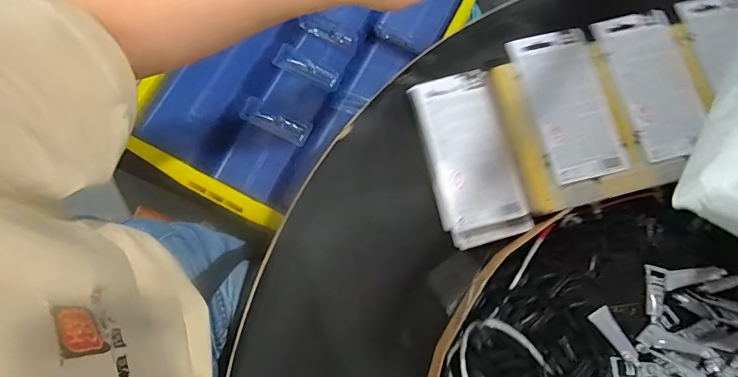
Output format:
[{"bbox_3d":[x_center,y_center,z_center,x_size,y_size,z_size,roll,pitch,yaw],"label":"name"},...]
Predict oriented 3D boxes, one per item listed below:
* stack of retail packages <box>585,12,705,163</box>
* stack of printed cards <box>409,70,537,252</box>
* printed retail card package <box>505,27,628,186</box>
[{"bbox_3d":[0.314,-0.115,0.450,0.085,0.011,0.165,-15,78,-4],"label":"stack of retail packages"},{"bbox_3d":[0.108,-0.035,0.449,0.091,0.013,0.186,-15,78,-4],"label":"stack of printed cards"},{"bbox_3d":[0.213,-0.090,0.441,0.082,0.010,0.165,-13,78,-4],"label":"printed retail card package"}]

